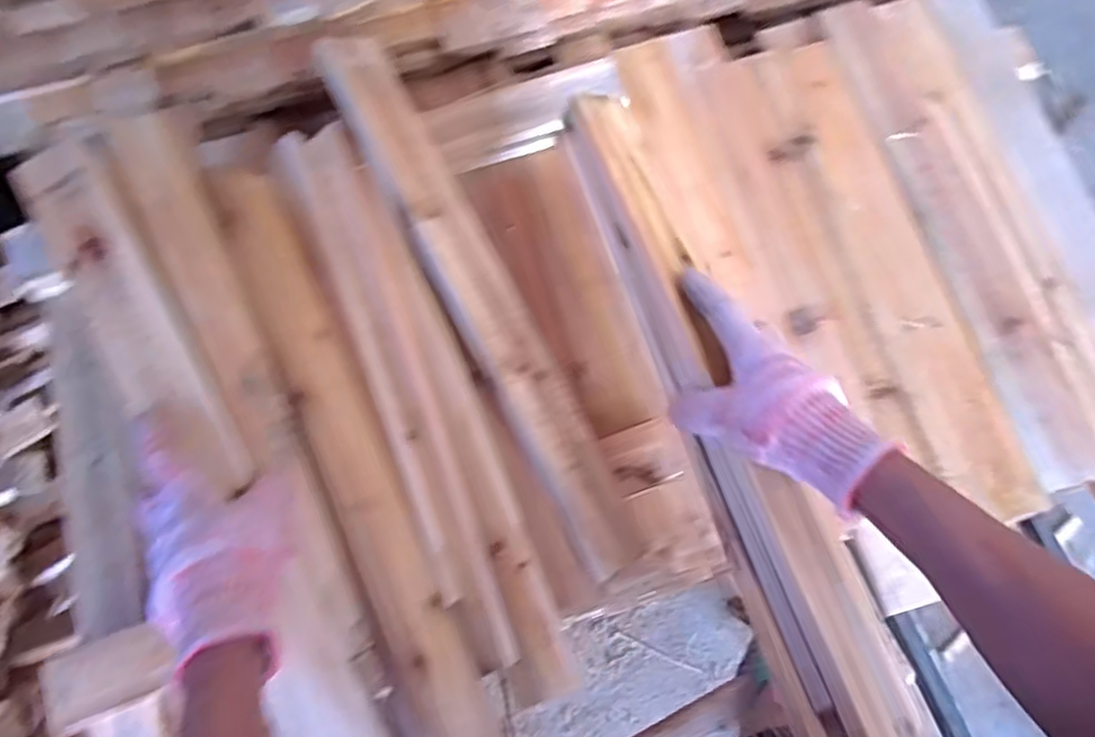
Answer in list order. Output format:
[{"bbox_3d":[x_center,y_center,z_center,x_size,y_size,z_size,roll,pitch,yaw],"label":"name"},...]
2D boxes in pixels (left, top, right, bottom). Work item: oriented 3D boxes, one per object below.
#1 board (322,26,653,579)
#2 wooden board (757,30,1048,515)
[{"bbox_3d":[-0.055,-0.065,0.588,0.063,0.017,0.485,-24,80,-30],"label":"board"},{"bbox_3d":[0.311,-0.112,0.659,0.072,0.013,0.498,-17,74,-3],"label":"wooden board"}]

